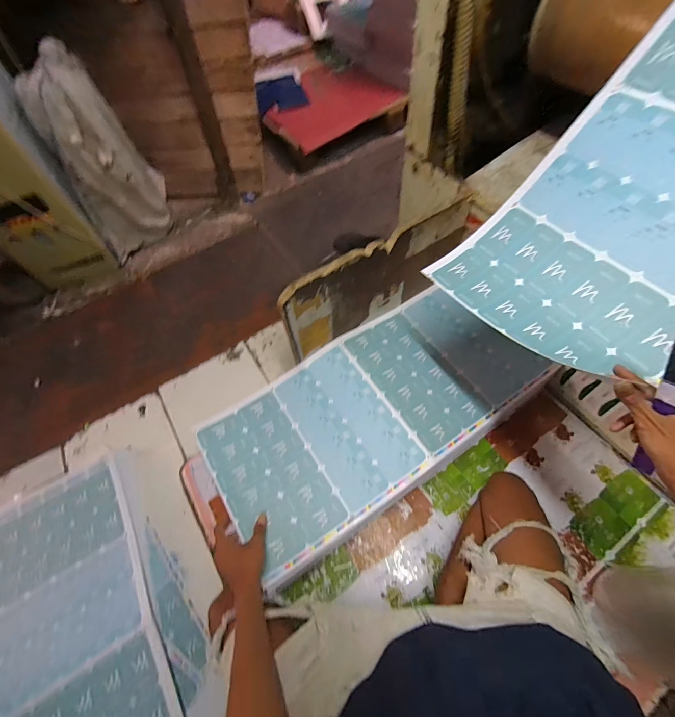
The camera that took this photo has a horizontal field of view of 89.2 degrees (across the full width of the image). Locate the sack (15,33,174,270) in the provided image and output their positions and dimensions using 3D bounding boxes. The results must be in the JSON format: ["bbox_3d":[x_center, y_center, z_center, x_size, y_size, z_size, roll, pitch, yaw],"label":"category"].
[{"bbox_3d":[-0.830,-0.698,1.219,0.252,0.601,0.252,-23,60,-9],"label":"sack"}]

